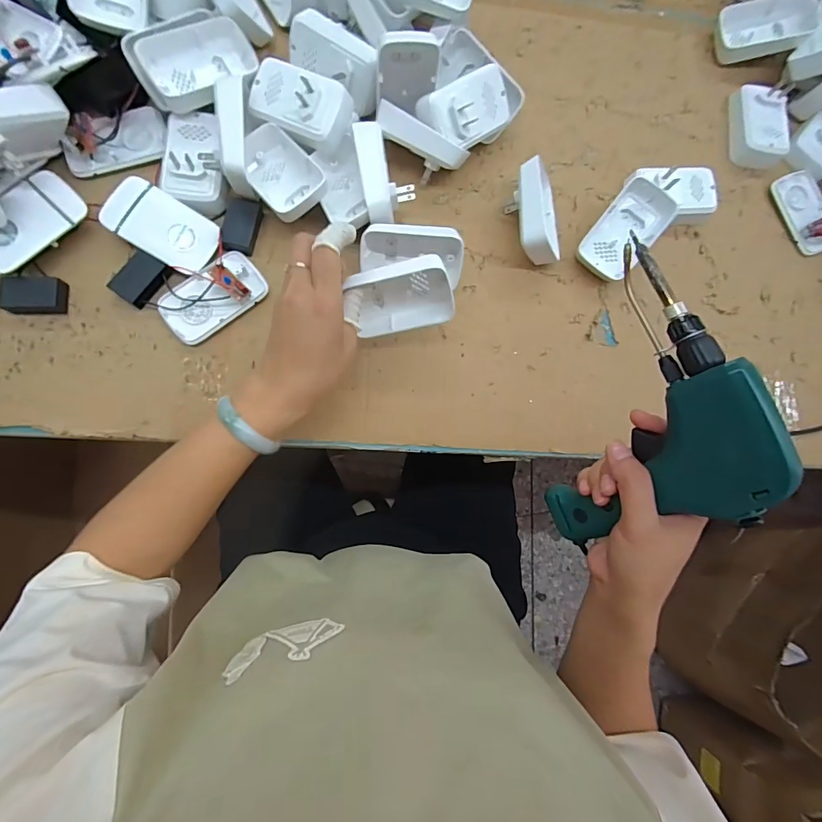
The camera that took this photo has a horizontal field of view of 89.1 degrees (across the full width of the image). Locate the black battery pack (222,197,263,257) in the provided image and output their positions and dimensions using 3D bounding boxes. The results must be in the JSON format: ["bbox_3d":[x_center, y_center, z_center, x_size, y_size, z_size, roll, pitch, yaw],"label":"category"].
[{"bbox_3d":[-0.165,-0.180,0.410,0.028,0.018,0.051,8,82,-5],"label":"black battery pack"}]

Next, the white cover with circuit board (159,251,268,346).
[{"bbox_3d":[-0.188,-0.109,0.397,0.096,0.018,0.055,-38,88,-9],"label":"white cover with circuit board"}]

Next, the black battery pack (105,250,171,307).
[{"bbox_3d":[-0.254,-0.124,0.390,0.031,0.016,0.047,35,81,-1],"label":"black battery pack"}]

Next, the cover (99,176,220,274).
[{"bbox_3d":[-0.234,-0.174,0.395,0.100,0.018,0.058,29,81,-2],"label":"cover"}]

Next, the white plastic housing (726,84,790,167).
[{"bbox_3d":[0.404,-0.331,0.483,0.054,0.033,0.087,10,82,-5],"label":"white plastic housing"}]

